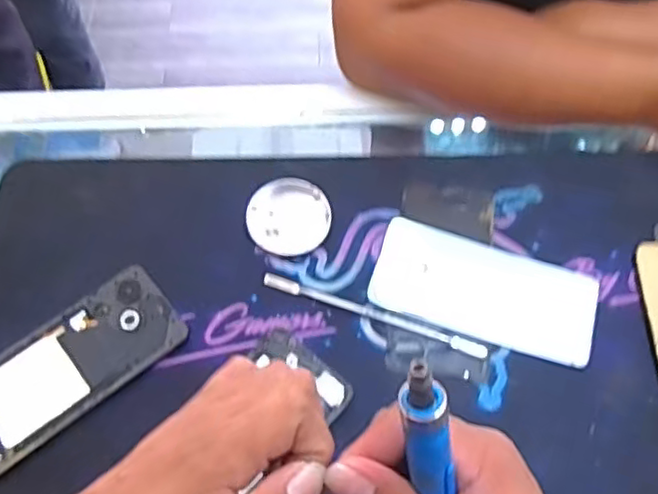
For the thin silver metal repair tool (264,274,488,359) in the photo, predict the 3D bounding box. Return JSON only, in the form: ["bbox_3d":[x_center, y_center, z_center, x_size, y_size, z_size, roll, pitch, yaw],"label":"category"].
[{"bbox_3d":[0.032,0.049,0.476,0.169,0.006,0.010,19,64,9],"label":"thin silver metal repair tool"}]

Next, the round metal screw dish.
[{"bbox_3d":[-0.031,-0.026,0.514,0.064,0.008,0.067,0,62,0],"label":"round metal screw dish"}]

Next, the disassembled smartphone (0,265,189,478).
[{"bbox_3d":[-0.181,0.084,0.452,0.161,0.015,0.074,-40,69,-19],"label":"disassembled smartphone"}]

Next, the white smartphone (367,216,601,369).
[{"bbox_3d":[0.116,0.031,0.484,0.160,0.007,0.075,17,63,9],"label":"white smartphone"}]

